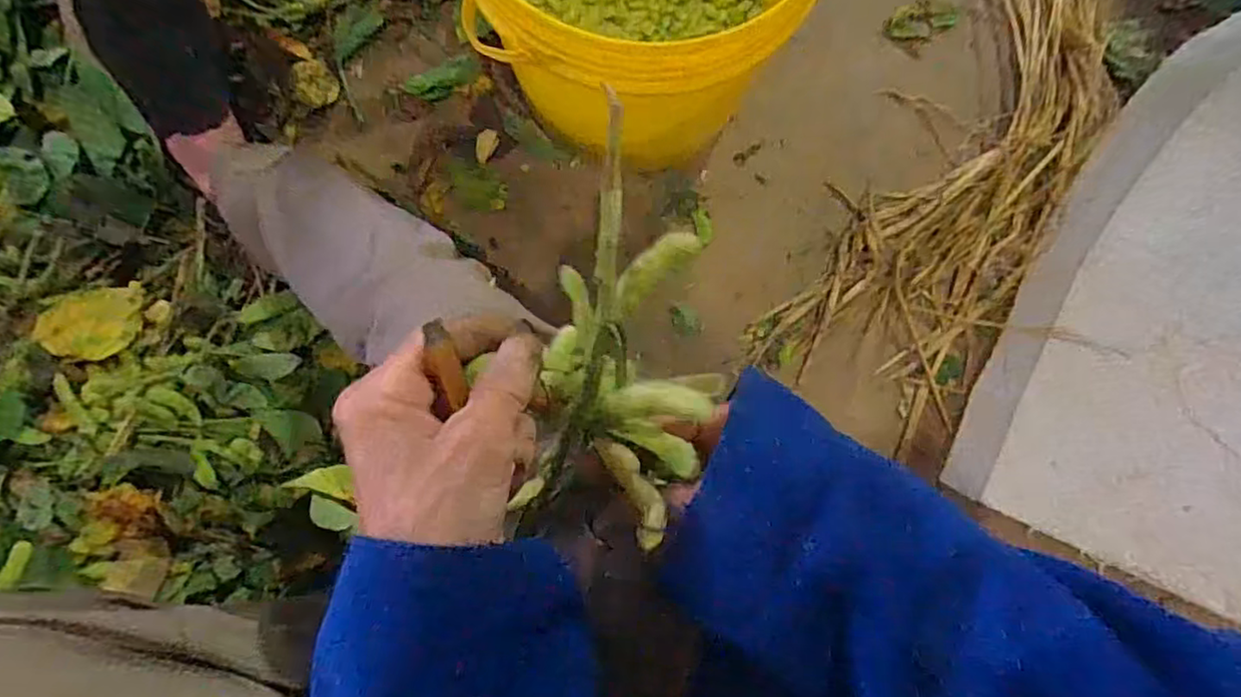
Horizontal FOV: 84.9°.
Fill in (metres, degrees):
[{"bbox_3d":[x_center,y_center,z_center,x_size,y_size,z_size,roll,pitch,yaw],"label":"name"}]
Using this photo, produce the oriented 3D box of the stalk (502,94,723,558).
[{"bbox_3d":[0.000,-0.016,0.317,0.081,0.062,0.191,2,84,0],"label":"stalk"}]

